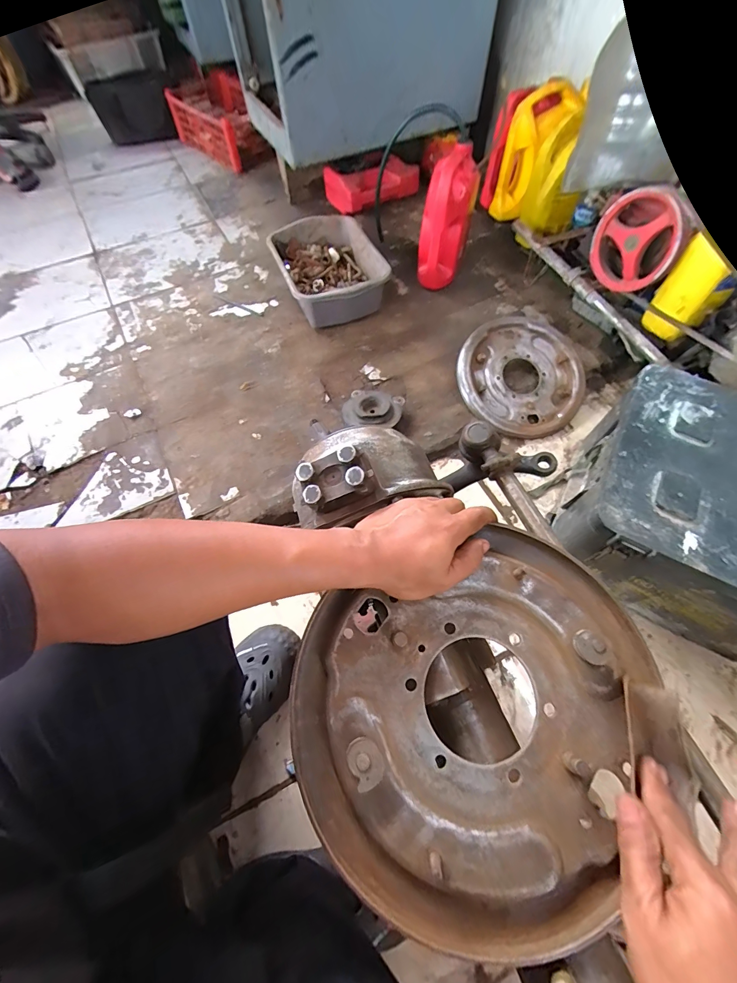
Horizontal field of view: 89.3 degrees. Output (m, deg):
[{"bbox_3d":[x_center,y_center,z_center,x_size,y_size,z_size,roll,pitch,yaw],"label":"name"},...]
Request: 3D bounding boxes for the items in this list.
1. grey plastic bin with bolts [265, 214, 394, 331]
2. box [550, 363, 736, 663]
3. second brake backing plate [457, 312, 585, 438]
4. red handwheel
[{"bbox_3d":[-0.110,-0.597,1.028,0.256,0.135,0.295,-19,64,-9],"label":"grey plastic bin with bolts"},{"bbox_3d":[0.561,0.033,0.641,0.357,0.215,0.344,27,66,14],"label":"box"},{"bbox_3d":[0.358,-0.271,0.876,0.276,0.026,0.288,0,85,-1],"label":"second brake backing plate"},{"bbox_3d":[0.546,-0.509,0.766,0.034,0.171,0.168,-29,66,-13],"label":"red handwheel"}]

